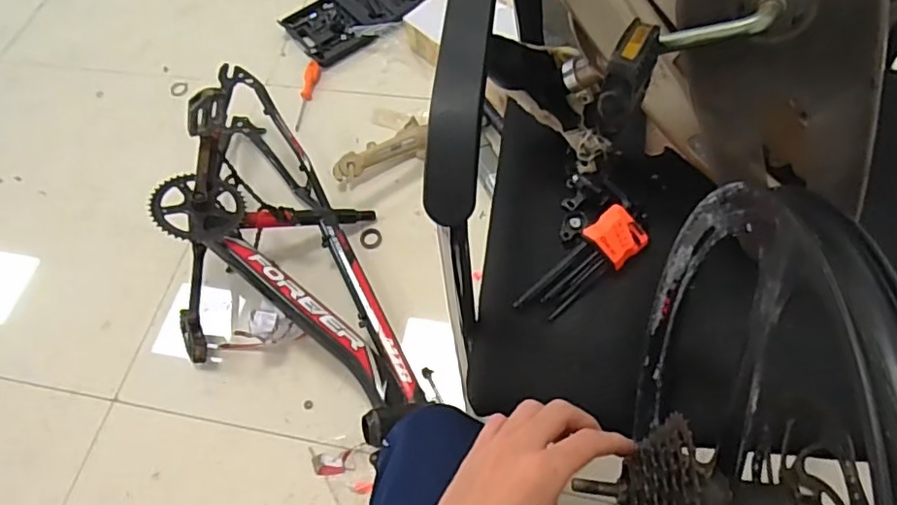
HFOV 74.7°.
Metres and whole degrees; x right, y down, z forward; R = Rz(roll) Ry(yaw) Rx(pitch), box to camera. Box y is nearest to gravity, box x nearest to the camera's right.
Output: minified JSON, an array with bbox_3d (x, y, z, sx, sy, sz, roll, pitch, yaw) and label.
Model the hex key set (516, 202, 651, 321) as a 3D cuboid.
[{"bbox_3d":[0.142,0.014,0.632,0.151,0.026,0.052,-40,64,1],"label":"hex key set"}]

